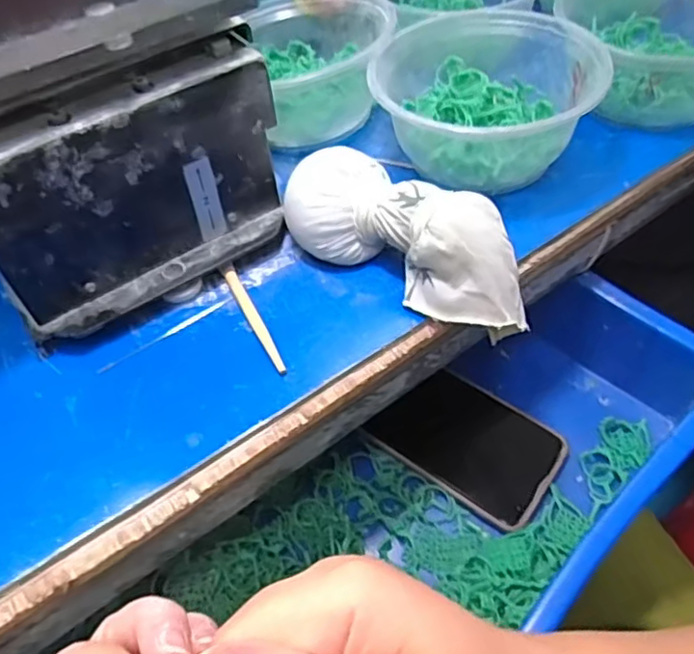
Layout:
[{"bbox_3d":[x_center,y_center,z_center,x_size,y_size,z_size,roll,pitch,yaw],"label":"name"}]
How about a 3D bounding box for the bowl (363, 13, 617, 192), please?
[{"bbox_3d":[0.083,-0.139,0.394,0.134,0.060,0.124,-5,50,0],"label":"bowl"}]

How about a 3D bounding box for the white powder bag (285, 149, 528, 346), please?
[{"bbox_3d":[0.033,-0.049,0.337,0.142,0.047,0.057,26,57,23],"label":"white powder bag"}]

